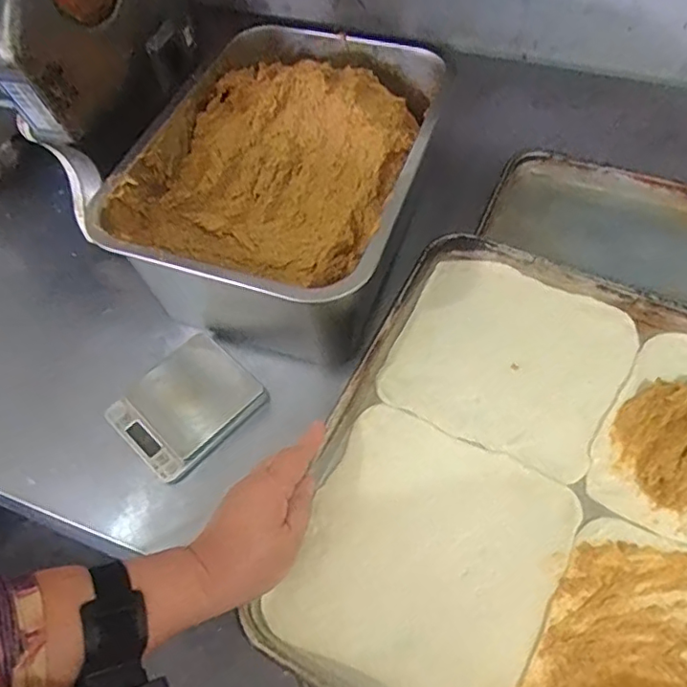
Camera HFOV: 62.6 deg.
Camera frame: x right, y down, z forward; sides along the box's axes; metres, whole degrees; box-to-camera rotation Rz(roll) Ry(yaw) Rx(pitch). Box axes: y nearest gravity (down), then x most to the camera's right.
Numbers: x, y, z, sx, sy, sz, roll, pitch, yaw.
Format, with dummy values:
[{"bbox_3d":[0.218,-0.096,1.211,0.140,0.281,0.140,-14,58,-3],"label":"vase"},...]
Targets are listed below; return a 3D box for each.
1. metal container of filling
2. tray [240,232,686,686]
[{"bbox_3d":[-0.053,-0.166,0.588,0.271,0.133,0.356,11,60,10],"label":"metal container of filling"},{"bbox_3d":[0.271,0.152,0.404,0.586,0.029,0.397,23,62,16],"label":"tray"}]

